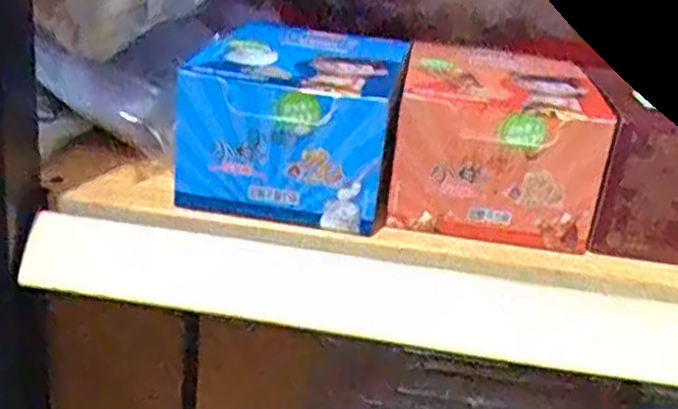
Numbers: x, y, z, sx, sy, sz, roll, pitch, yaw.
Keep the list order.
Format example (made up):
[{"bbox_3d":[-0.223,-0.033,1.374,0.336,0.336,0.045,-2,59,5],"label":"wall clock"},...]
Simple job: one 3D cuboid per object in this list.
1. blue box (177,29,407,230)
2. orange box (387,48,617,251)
[{"bbox_3d":[-0.016,-0.036,0.317,0.078,0.062,0.080,10,22,6],"label":"blue box"},{"bbox_3d":[0.065,-0.026,0.317,0.079,0.061,0.068,8,22,3],"label":"orange box"}]

